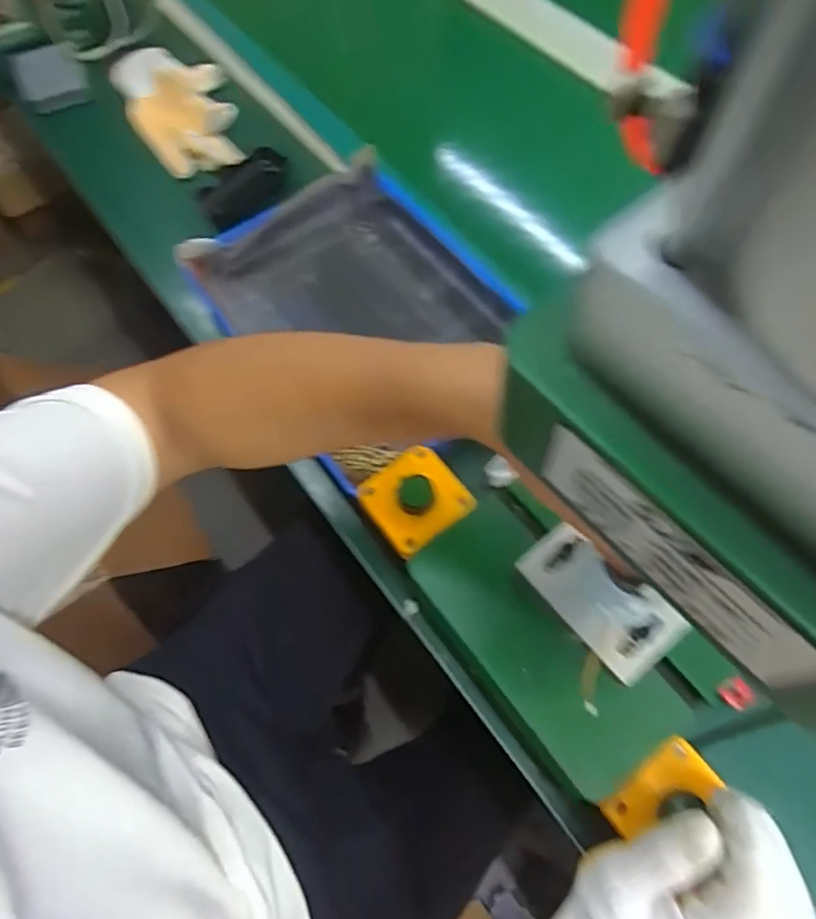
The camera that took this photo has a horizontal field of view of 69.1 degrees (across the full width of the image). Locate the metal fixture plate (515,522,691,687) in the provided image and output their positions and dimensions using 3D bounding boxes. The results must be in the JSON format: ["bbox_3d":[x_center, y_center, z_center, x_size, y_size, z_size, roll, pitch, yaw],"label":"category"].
[{"bbox_3d":[0.126,0.091,0.391,0.057,0.013,0.102,-40,69,-16],"label":"metal fixture plate"}]

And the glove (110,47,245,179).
[{"bbox_3d":[-0.272,-0.417,0.719,0.122,0.043,0.218,-24,65,-9],"label":"glove"}]

